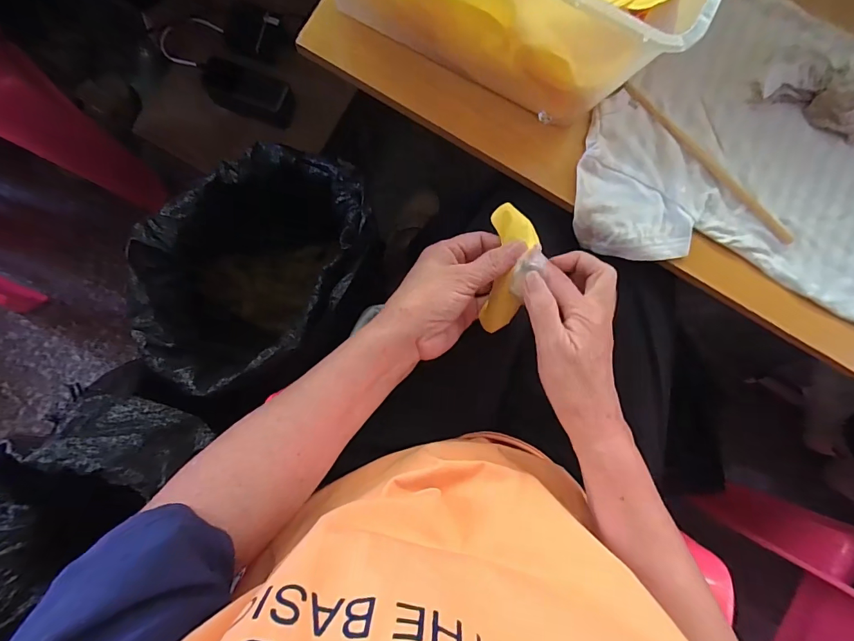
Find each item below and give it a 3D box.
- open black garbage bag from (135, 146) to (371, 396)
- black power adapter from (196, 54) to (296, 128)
[{"bbox_3d":[-0.200,-0.062,0.625,0.294,0.378,0.235,-44,90,-6],"label":"open black garbage bag"},{"bbox_3d":[-0.284,-0.366,0.663,0.144,0.032,0.071,21,85,-3],"label":"black power adapter"}]

